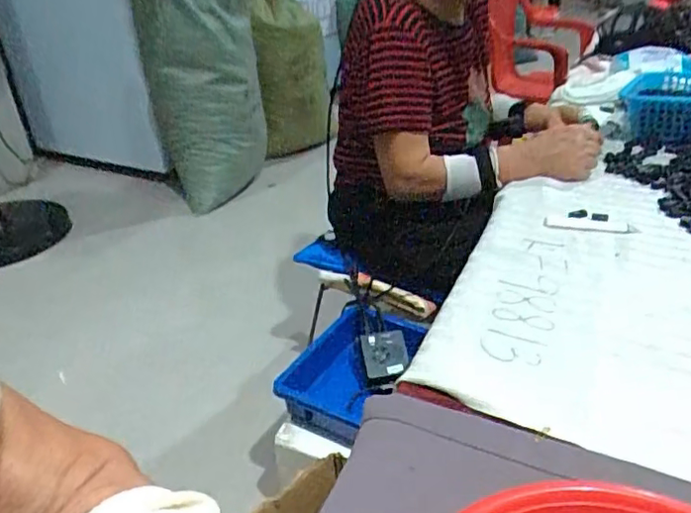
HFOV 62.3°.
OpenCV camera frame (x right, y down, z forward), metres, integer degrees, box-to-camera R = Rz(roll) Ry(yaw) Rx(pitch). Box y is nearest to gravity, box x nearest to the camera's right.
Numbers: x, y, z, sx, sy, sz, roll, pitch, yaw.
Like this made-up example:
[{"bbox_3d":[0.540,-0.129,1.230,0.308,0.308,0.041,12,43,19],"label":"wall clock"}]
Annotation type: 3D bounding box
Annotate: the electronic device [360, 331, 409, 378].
[{"bbox_3d":[0.063,0.154,0.922,0.068,0.016,0.078,-14,54,4],"label":"electronic device"}]

